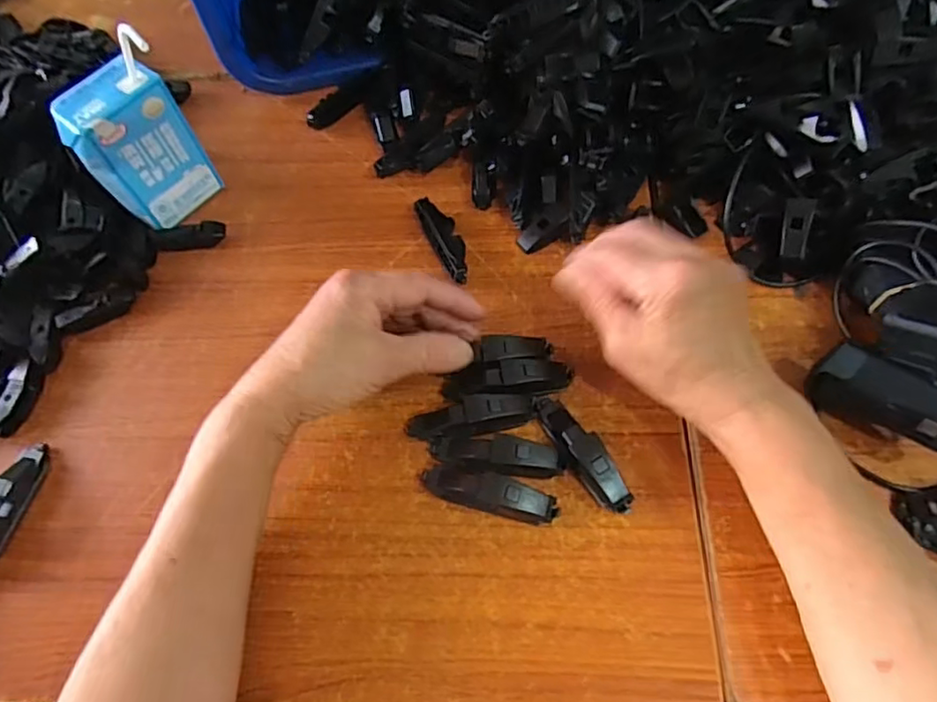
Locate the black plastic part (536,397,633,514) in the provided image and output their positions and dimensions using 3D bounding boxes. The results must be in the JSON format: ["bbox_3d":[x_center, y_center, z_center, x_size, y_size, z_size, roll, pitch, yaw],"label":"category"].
[{"bbox_3d":[0.066,0.059,0.359,0.021,0.020,0.082,-26,63,-10],"label":"black plastic part"}]

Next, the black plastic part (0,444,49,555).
[{"bbox_3d":[-0.281,0.093,0.362,0.017,0.025,0.078,11,63,10],"label":"black plastic part"}]

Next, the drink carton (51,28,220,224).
[{"bbox_3d":[-0.235,-0.148,0.429,0.076,0.127,0.046,-33,64,-13],"label":"drink carton"}]

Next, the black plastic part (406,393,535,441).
[{"bbox_3d":[0.002,0.041,0.374,0.079,0.022,0.024,-8,61,0],"label":"black plastic part"}]

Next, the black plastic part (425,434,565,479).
[{"bbox_3d":[0.015,0.063,0.359,0.080,0.023,0.020,6,62,7],"label":"black plastic part"}]

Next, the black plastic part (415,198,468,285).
[{"bbox_3d":[-0.016,-0.083,0.440,0.023,0.021,0.076,-21,62,-7],"label":"black plastic part"}]

